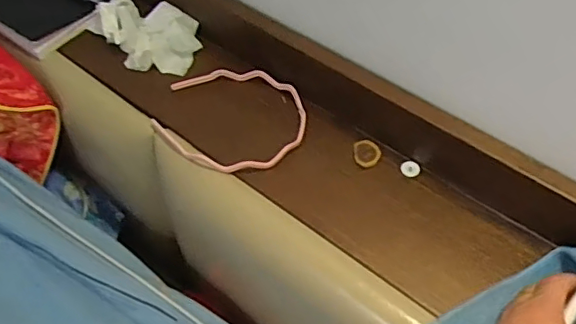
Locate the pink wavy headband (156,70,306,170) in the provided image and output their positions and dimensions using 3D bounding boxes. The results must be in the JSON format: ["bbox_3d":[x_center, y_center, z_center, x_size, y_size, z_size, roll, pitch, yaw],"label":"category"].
[{"bbox_3d":[-0.056,-0.046,0.555,0.145,0.011,0.124,31,59,22],"label":"pink wavy headband"}]

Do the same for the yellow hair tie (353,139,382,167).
[{"bbox_3d":[0.075,-0.008,0.529,0.025,0.005,0.028,-5,53,-3],"label":"yellow hair tie"}]

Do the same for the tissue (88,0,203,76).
[{"bbox_3d":[-0.160,-0.143,0.615,0.134,0.033,0.084,17,55,13],"label":"tissue"}]

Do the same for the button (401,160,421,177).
[{"bbox_3d":[0.113,0.007,0.520,0.018,0.005,0.017,0,53,0],"label":"button"}]

